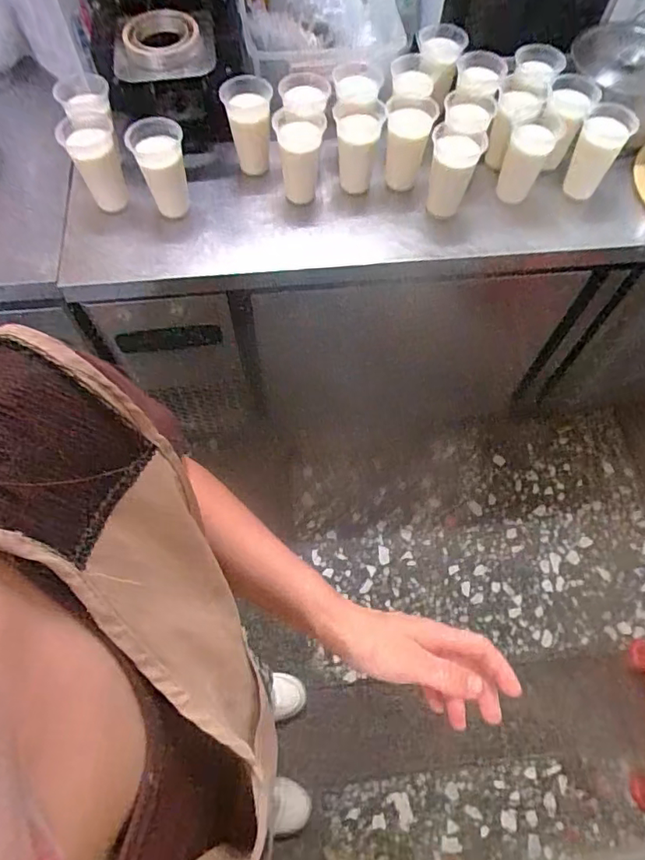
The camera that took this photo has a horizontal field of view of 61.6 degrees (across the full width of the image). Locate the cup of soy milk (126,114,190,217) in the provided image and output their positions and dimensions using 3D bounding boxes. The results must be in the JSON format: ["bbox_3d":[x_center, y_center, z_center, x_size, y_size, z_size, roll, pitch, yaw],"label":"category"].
[{"bbox_3d":[-0.269,-0.435,0.911,0.081,0.137,0.085,1,64,-1],"label":"cup of soy milk"}]

